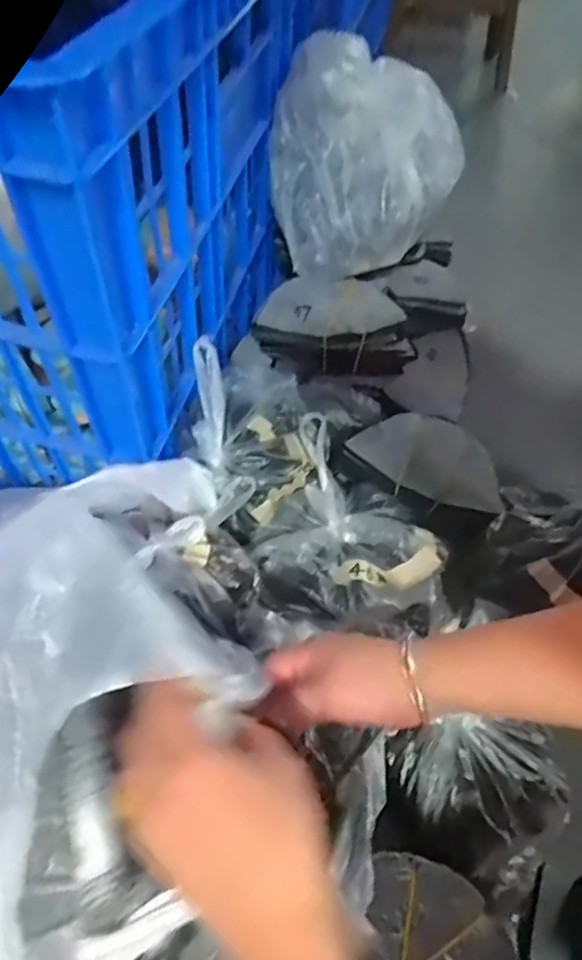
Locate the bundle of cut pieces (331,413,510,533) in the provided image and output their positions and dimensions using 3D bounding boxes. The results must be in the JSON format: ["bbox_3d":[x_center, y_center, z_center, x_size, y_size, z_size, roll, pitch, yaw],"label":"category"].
[{"bbox_3d":[0.144,-0.013,0.601,0.159,0.034,0.108,36,60,21],"label":"bundle of cut pieces"}]

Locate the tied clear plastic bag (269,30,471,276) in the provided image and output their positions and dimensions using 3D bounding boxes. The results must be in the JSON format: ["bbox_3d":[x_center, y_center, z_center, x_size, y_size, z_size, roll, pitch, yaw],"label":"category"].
[{"bbox_3d":[0.090,-0.369,0.646,0.230,0.160,0.179,-24,59,-19],"label":"tied clear plastic bag"}]

